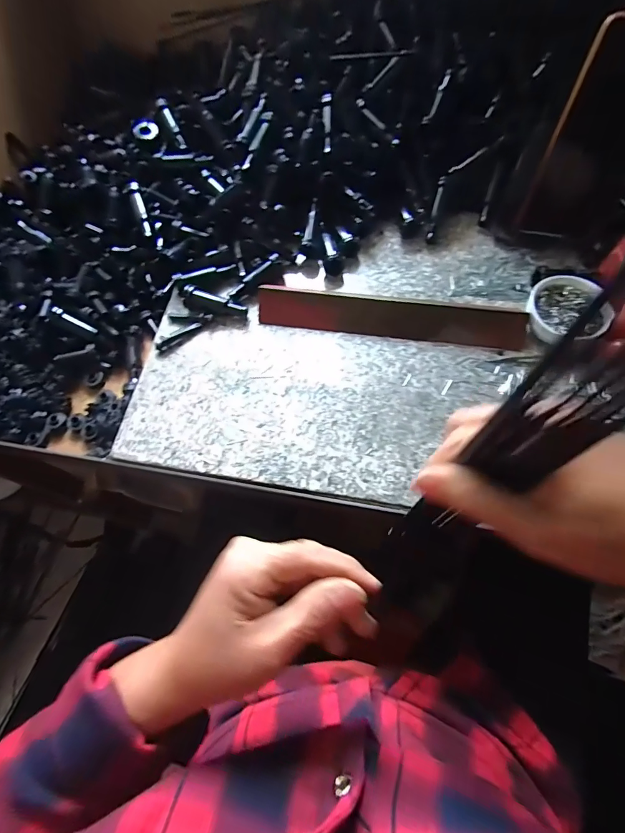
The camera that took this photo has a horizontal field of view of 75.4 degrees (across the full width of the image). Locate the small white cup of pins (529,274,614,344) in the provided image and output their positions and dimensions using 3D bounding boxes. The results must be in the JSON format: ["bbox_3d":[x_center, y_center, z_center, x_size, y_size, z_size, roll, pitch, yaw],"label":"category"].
[{"bbox_3d":[0.244,-0.102,0.390,0.074,0.025,0.062,-3,66,2],"label":"small white cup of pins"}]

